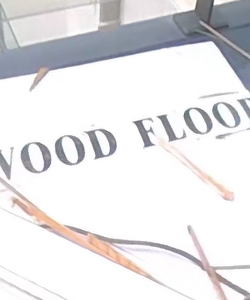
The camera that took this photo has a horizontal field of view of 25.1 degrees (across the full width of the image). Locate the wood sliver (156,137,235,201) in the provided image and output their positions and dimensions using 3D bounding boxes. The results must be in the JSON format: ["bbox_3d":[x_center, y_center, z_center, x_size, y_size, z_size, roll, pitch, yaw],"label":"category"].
[{"bbox_3d":[0.119,0.030,0.981,0.020,0.005,0.176,-35,59,-29],"label":"wood sliver"}]

